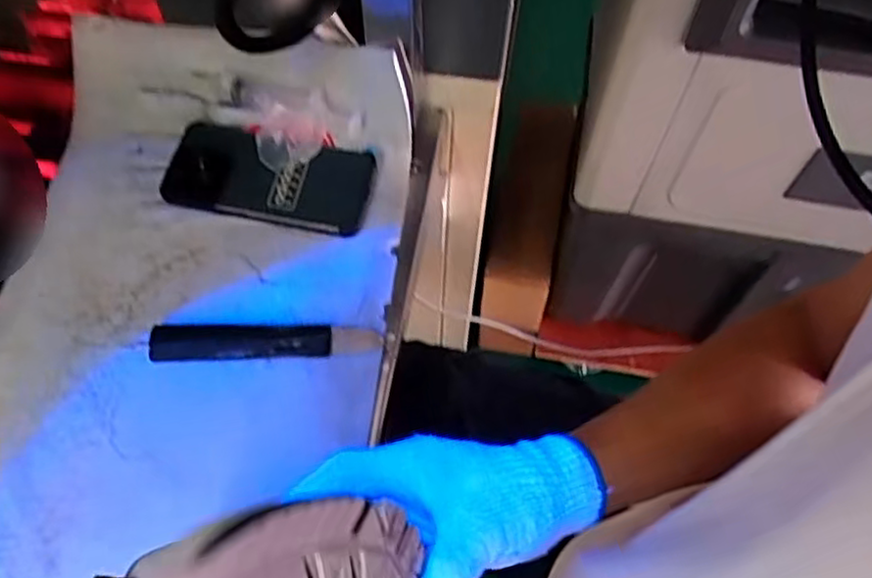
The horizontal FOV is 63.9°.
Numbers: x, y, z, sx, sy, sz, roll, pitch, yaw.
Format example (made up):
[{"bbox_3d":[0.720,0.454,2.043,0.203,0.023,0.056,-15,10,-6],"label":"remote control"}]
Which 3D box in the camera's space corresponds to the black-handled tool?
[{"bbox_3d":[-0.125,0.039,0.519,0.166,0.017,0.027,-1,62,-3],"label":"black-handled tool"}]

